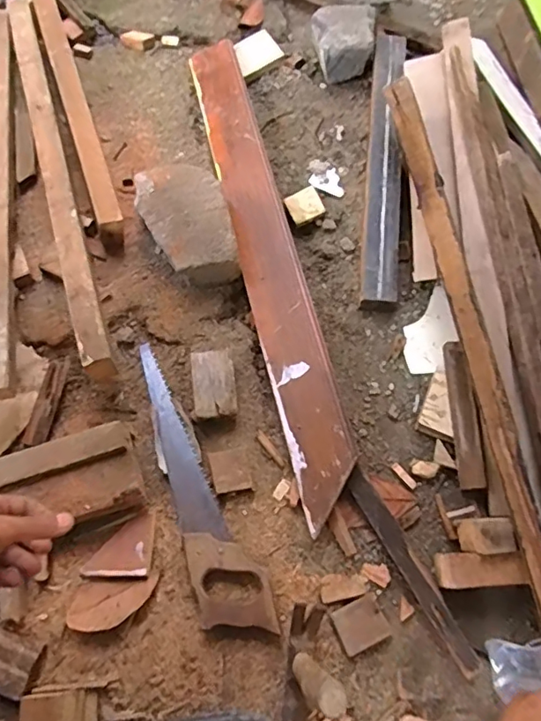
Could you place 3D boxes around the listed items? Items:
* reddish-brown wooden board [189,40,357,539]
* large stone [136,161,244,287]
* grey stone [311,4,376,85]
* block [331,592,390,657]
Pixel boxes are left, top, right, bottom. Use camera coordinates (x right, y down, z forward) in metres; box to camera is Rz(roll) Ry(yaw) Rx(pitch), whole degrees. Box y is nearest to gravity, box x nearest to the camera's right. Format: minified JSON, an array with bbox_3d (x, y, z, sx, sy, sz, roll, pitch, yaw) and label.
[{"bbox_3d":[-0.012,-0.191,0.851,0.093,0.026,0.859,-21,66,13],"label":"reddish-brown wooden board"},{"bbox_3d":[-0.131,-0.208,0.845,0.132,0.080,0.206,-18,71,-9],"label":"large stone"},{"bbox_3d":[0.130,-0.595,1.004,0.115,0.094,0.125,7,69,0],"label":"grey stone"},{"bbox_3d":[0.111,0.325,0.658,0.058,0.021,0.054,-22,70,-11],"label":"block"}]

